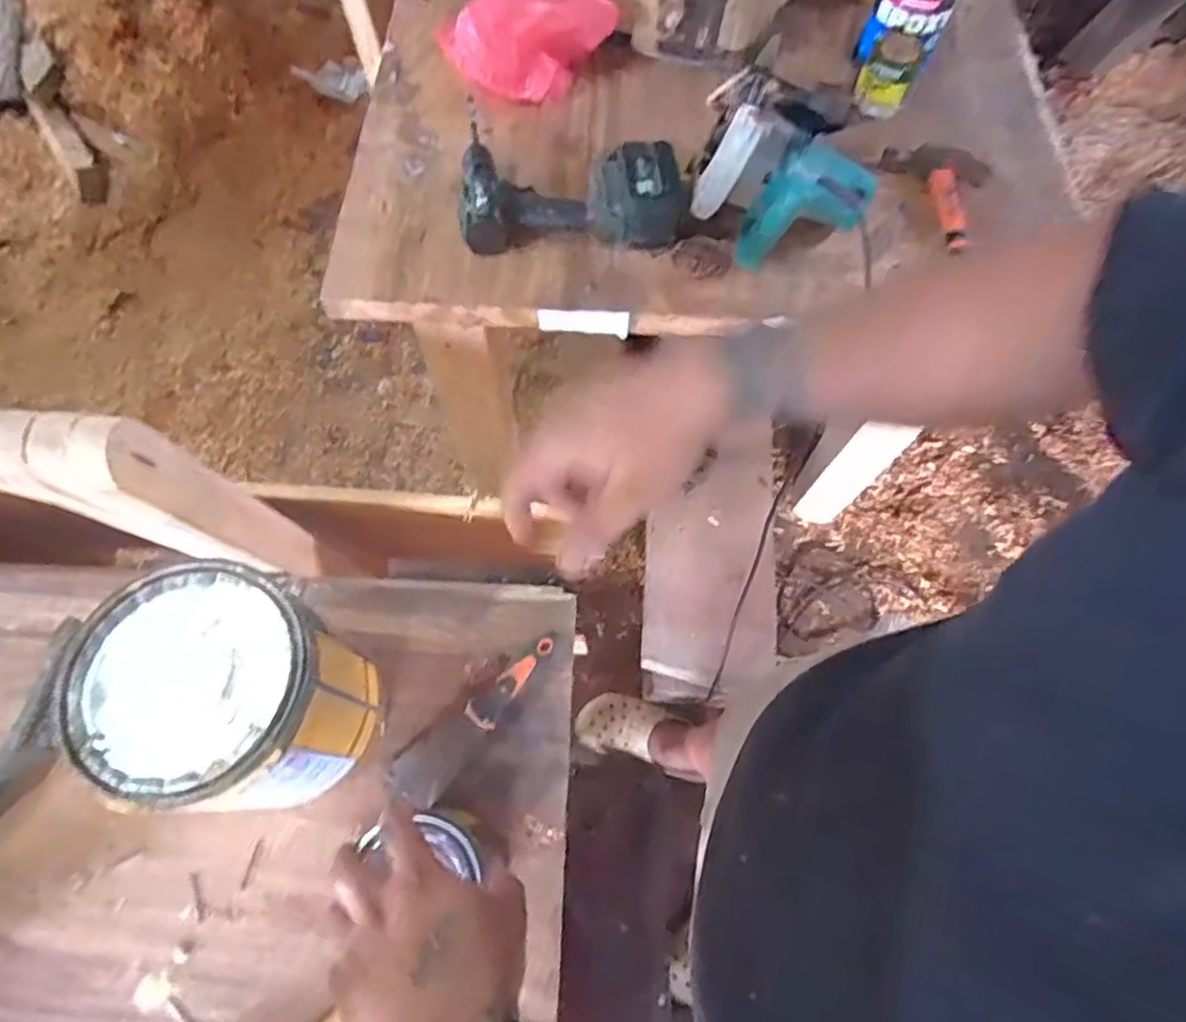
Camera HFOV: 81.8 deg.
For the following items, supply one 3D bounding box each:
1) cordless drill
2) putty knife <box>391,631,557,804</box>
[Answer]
[{"bbox_3d":[-0.027,-0.423,0.877,0.281,0.079,0.193,1,65,1],"label":"cordless drill"},{"bbox_3d":[-0.111,0.182,0.633,0.051,0.024,0.189,35,70,16],"label":"putty knife"}]

